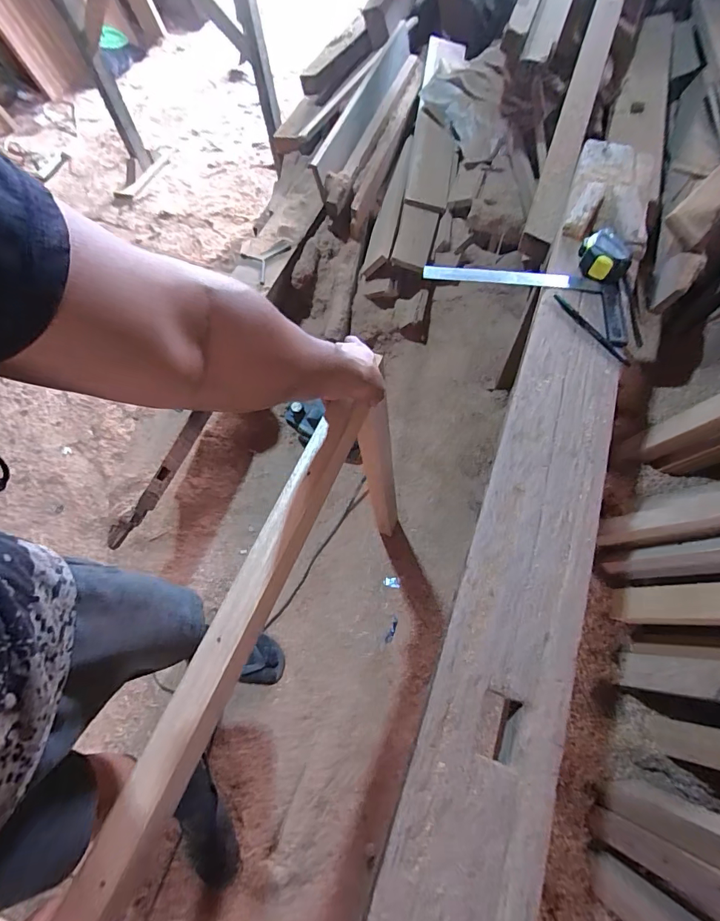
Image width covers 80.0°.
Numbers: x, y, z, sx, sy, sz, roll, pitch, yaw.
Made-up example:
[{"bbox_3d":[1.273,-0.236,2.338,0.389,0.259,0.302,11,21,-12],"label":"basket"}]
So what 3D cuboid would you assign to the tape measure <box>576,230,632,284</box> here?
[{"bbox_3d":[0.375,-0.314,0.656,0.073,0.035,0.087,28,71,14],"label":"tape measure"}]

